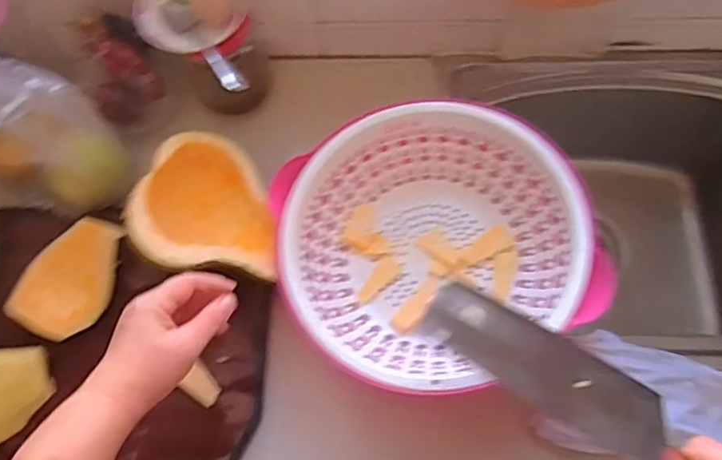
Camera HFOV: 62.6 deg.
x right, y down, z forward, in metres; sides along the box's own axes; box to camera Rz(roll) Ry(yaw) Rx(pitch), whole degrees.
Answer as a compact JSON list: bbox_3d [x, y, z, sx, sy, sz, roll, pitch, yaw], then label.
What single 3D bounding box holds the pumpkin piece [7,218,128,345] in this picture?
[{"bbox_3d":[-0.301,0.047,0.619,0.083,0.035,0.125,30,74,11],"label":"pumpkin piece"}]

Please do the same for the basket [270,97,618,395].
[{"bbox_3d":[0.063,0.012,0.599,0.280,0.103,0.269,0,71,1],"label":"basket"}]

